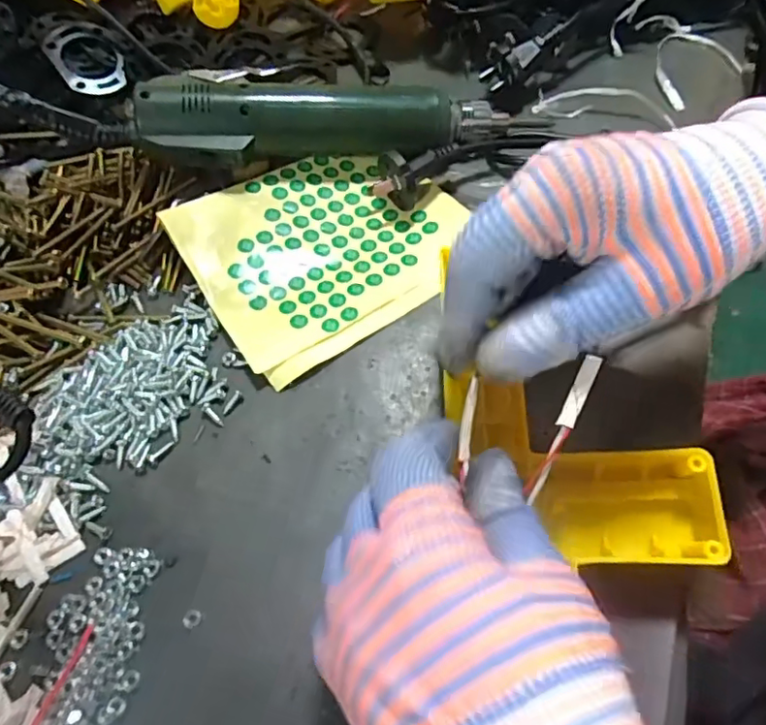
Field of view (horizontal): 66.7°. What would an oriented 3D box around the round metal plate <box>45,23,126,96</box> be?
[{"bbox_3d":[-0.212,-0.219,0.421,0.046,0.008,0.058,-37,89,-22],"label":"round metal plate"}]

